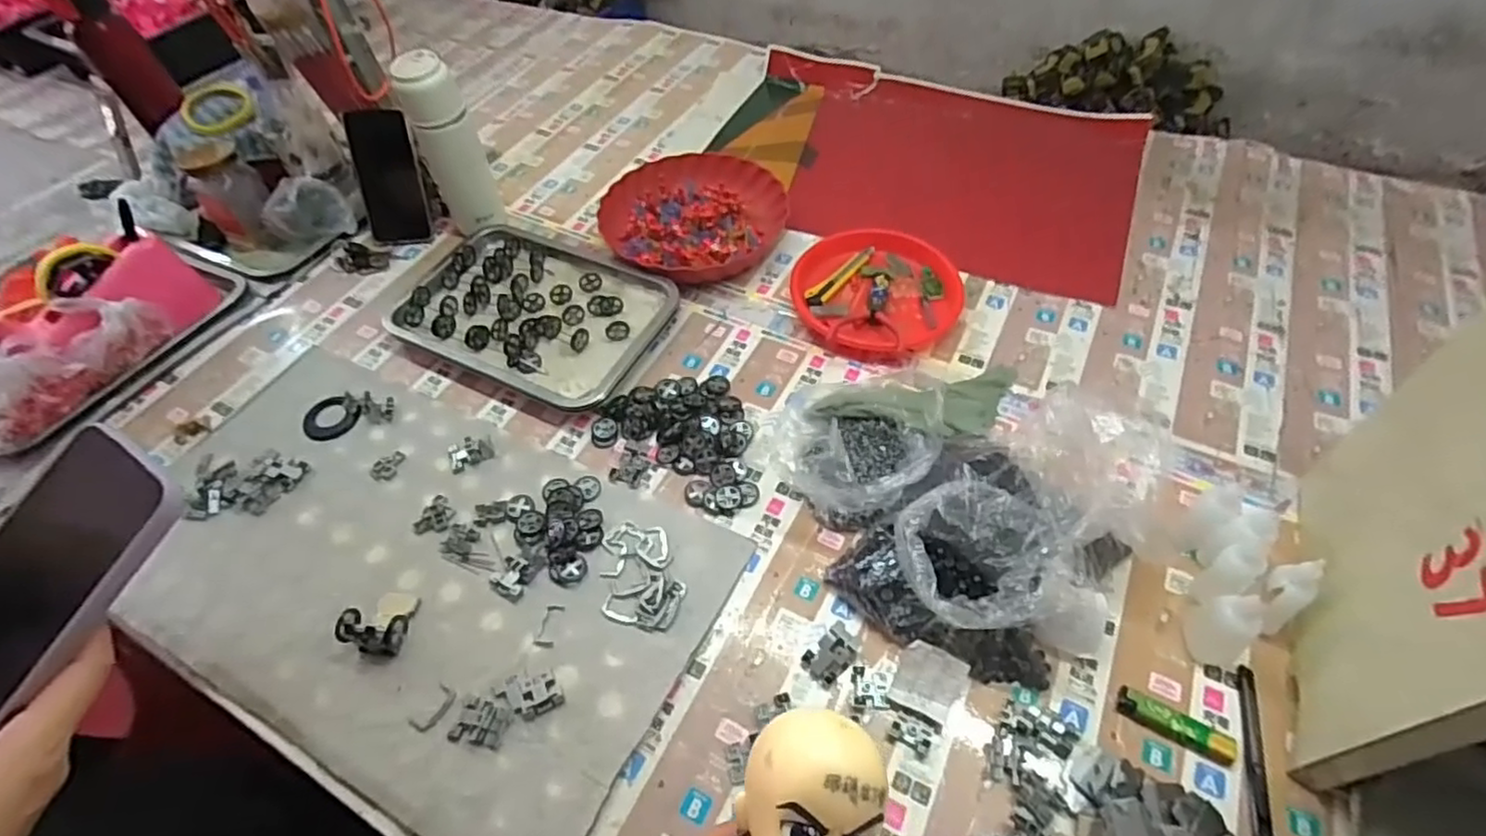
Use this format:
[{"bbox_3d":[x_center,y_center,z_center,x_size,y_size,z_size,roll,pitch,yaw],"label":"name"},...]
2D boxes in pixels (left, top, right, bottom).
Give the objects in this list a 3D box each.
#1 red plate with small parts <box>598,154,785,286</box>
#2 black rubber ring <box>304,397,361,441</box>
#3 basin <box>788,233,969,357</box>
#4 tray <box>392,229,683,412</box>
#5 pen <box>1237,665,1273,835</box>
[{"bbox_3d":[-0.063,-0.271,0.881,0.229,0.041,0.216,-2,53,2],"label":"red plate with small parts"},{"bbox_3d":[-0.452,0.001,0.725,0.057,0.007,0.055,-2,53,2],"label":"black rubber ring"},{"bbox_3d":[0.159,-0.151,0.792,0.192,0.034,0.174,5,54,7],"label":"basin"},{"bbox_3d":[-0.248,-0.134,0.797,0.311,0.032,0.219,22,58,18],"label":"tray"},{"bbox_3d":[0.377,0.248,0.486,0.011,0.010,0.133,15,56,14],"label":"pen"}]

